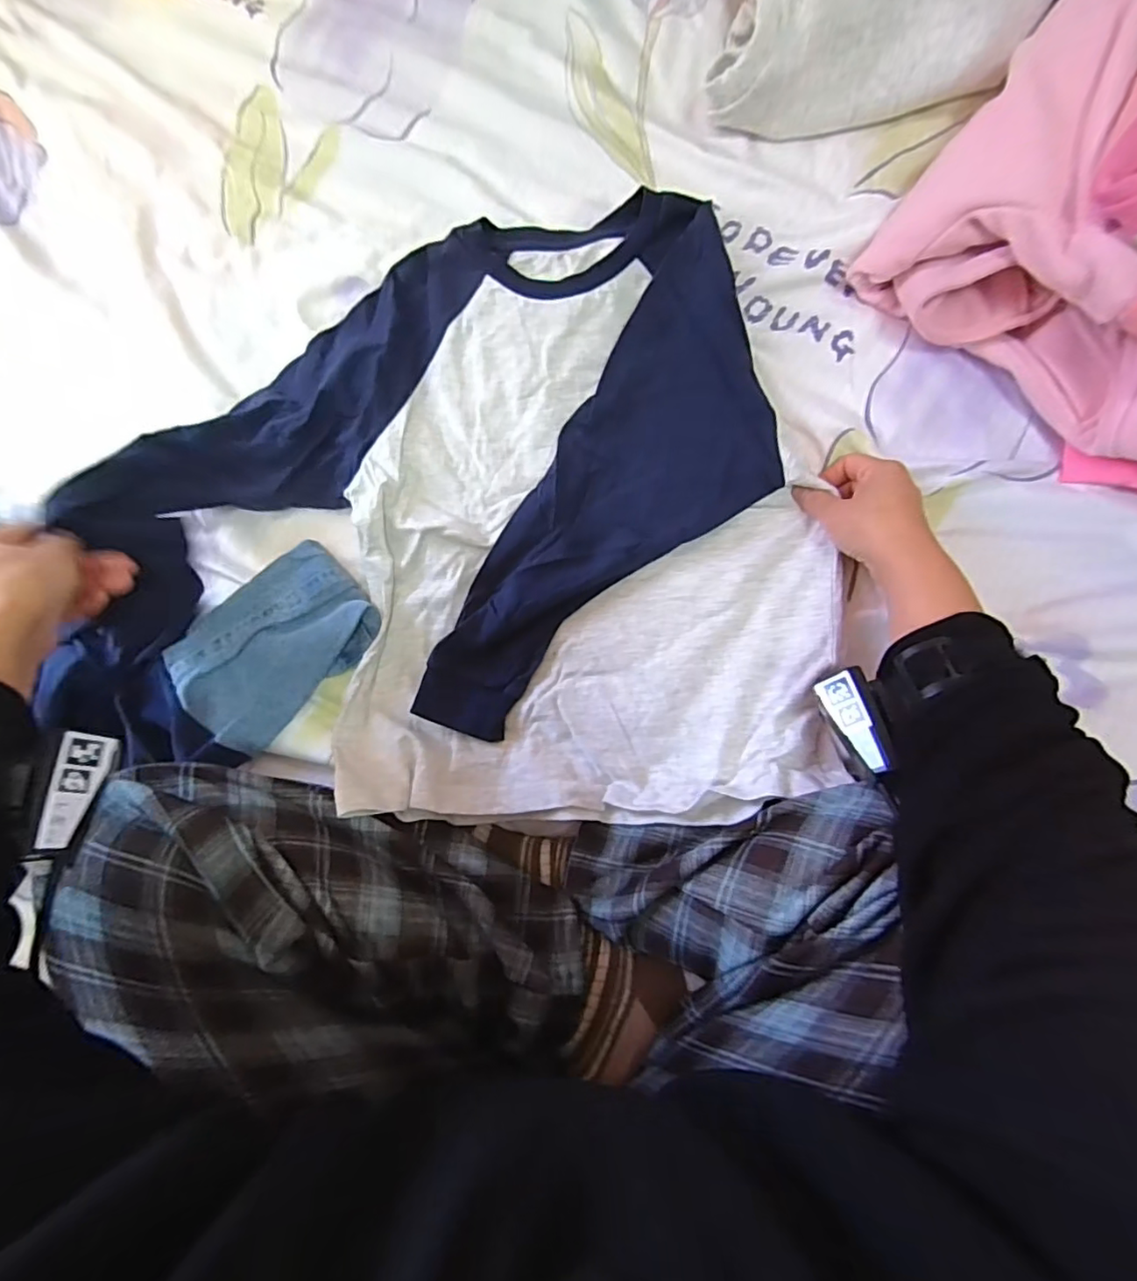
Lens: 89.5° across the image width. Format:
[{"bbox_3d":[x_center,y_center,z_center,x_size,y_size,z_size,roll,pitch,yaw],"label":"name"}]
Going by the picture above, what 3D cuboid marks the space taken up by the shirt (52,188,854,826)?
[{"bbox_3d":[-0.071,-0.101,0.447,0.518,0.076,0.473,-5,86,5],"label":"shirt"}]

